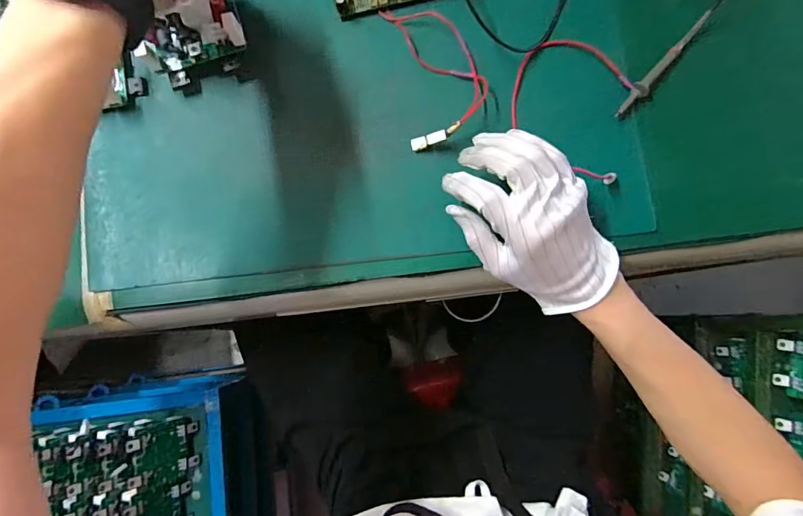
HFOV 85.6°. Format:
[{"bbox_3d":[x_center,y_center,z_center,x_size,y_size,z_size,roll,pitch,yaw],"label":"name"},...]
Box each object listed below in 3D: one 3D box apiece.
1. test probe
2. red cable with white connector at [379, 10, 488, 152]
[{"bbox_3d":[0.240,-0.179,0.399,0.013,0.015,0.125,40,84,4],"label":"test probe"},{"bbox_3d":[0.035,-0.171,0.390,0.078,0.020,0.138,-12,83,-3],"label":"red cable with white connector"}]

